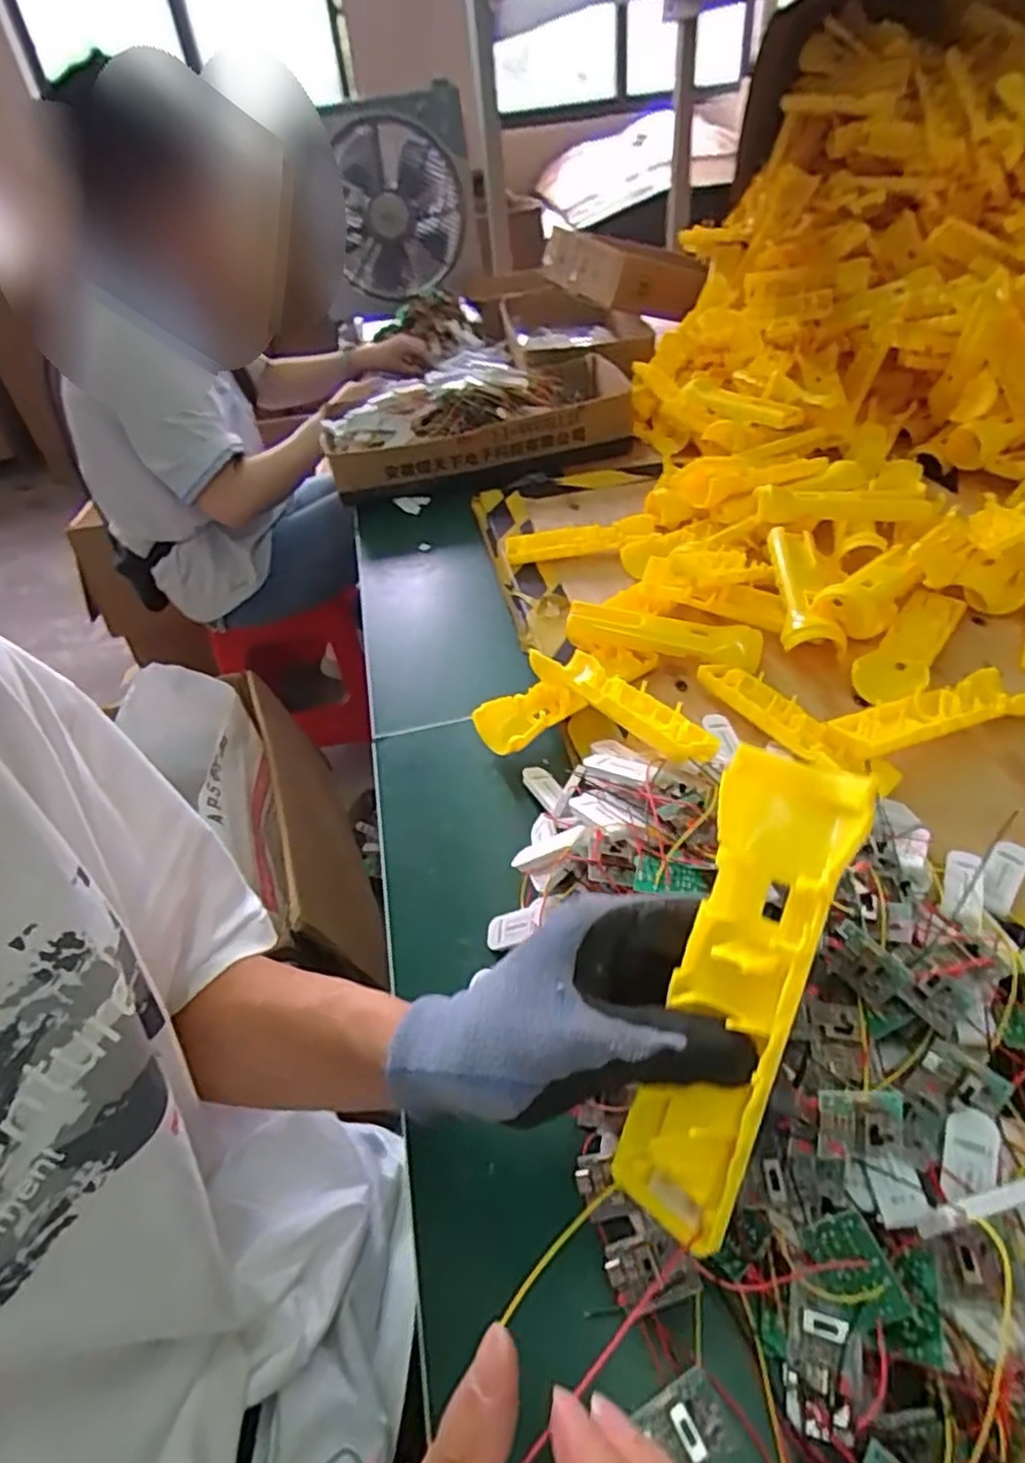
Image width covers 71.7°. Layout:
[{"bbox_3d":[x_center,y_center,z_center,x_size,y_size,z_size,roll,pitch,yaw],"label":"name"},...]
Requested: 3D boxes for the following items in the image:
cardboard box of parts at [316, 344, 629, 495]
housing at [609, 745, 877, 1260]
[{"bbox_3d":[-0.053,-0.455,1.023,0.425,0.129,0.217,-11,42,-4],"label":"cardboard box of parts"},{"bbox_3d":[0.077,0.088,0.244,0.044,0.025,0.163,17,86,25],"label":"housing"}]

